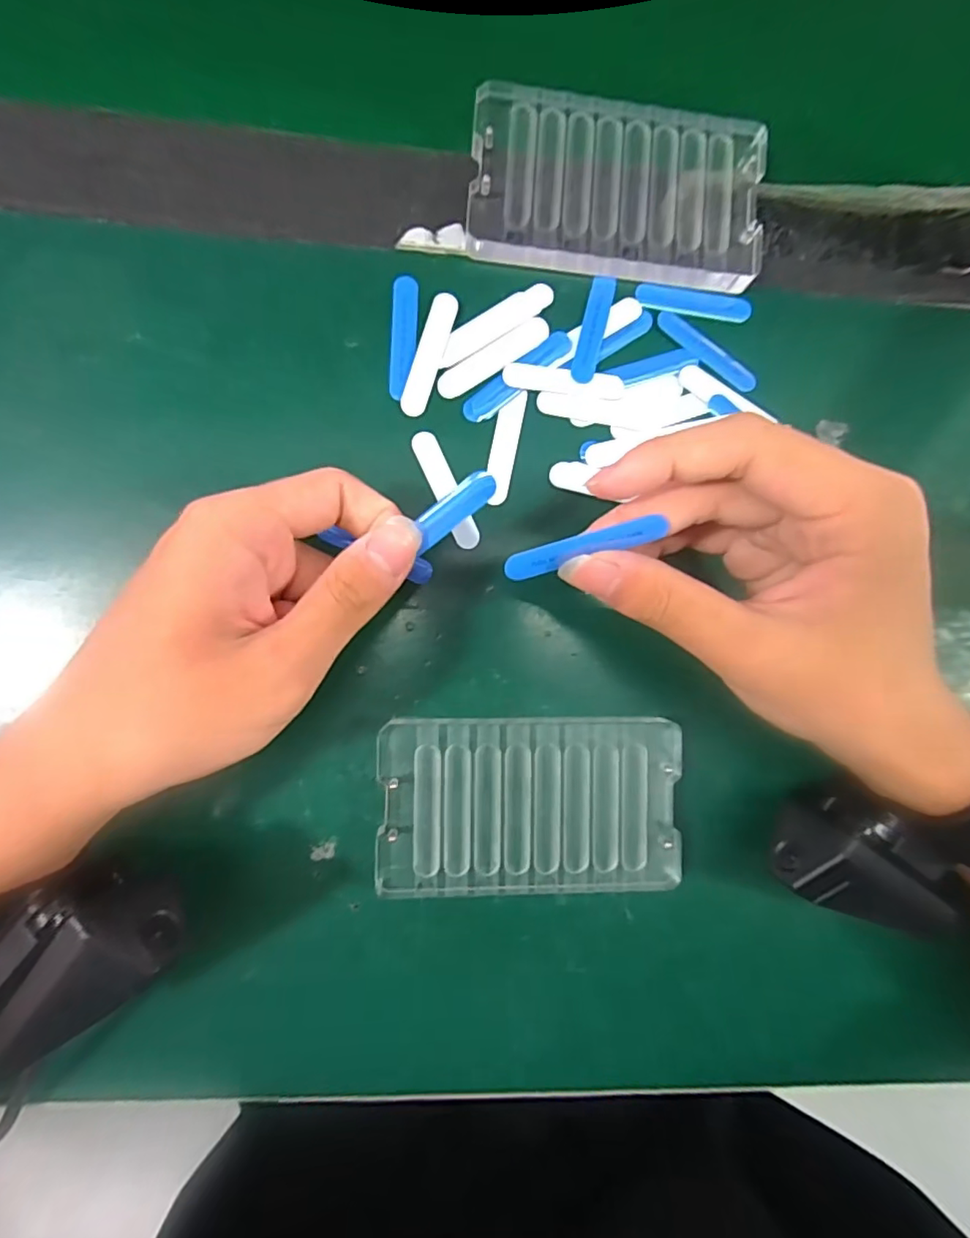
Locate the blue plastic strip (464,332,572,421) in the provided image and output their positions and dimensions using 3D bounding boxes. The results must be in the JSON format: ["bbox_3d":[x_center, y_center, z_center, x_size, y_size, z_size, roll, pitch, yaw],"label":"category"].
[{"bbox_3d":[0.014,-0.102,0.237,0.054,0.004,0.010,-39,92,-5],"label":"blue plastic strip"}]

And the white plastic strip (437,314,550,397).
[{"bbox_3d":[0.004,-0.108,0.236,0.052,0.004,0.012,-34,92,-5],"label":"white plastic strip"}]

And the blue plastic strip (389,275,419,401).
[{"bbox_3d":[-0.033,-0.116,0.234,0.010,0.004,0.050,3,88,-5],"label":"blue plastic strip"}]

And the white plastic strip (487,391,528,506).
[{"bbox_3d":[0.008,-0.071,0.237,0.011,0.004,0.046,12,87,-5],"label":"white plastic strip"}]

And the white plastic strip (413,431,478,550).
[{"bbox_3d":[-0.016,-0.053,0.234,0.010,0.004,0.051,-25,91,-5],"label":"white plastic strip"}]

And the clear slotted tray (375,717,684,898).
[{"bbox_3d":[0.019,0.074,0.233,0.120,0.012,0.069,1,88,-5],"label":"clear slotted tray"}]

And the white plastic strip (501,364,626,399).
[{"bbox_3d":[0.034,-0.100,0.238,0.050,0.004,0.011,5,88,-5],"label":"white plastic strip"}]

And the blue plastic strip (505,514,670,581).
[{"bbox_3d":[0.031,-0.022,0.178,0.049,0.004,0.009,-15,90,7],"label":"blue plastic strip"}]

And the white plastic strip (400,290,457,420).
[{"bbox_3d":[-0.023,-0.108,0.235,0.011,0.004,0.050,18,87,-5],"label":"white plastic strip"}]

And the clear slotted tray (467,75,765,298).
[{"bbox_3d":[0.056,-0.180,0.240,0.121,0.012,0.069,6,88,-5],"label":"clear slotted tray"}]

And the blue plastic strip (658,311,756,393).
[{"bbox_3d":[0.096,-0.115,0.245,0.049,0.004,0.010,37,86,-3],"label":"blue plastic strip"}]

